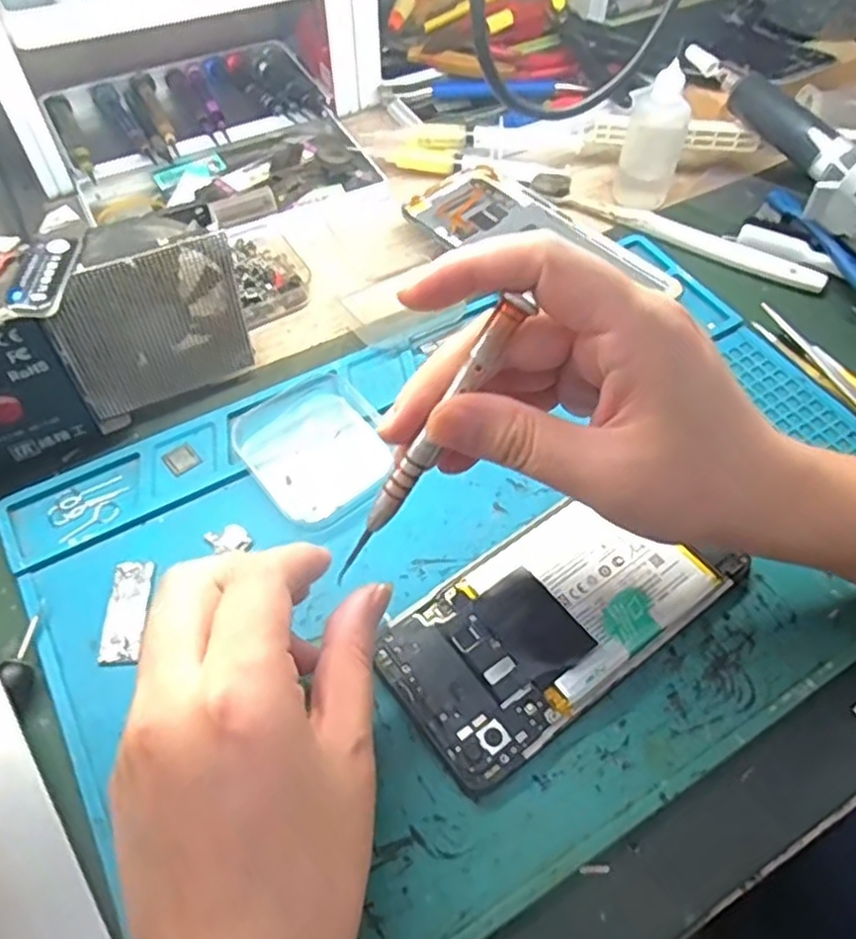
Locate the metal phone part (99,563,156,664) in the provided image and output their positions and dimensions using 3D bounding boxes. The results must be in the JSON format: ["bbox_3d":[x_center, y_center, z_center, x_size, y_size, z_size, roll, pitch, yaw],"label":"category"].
[{"bbox_3d":[-0.123,0.058,0.289,0.016,0.004,0.042,3,61,-9],"label":"metal phone part"}]

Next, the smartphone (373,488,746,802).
[{"bbox_3d":[0.051,0.058,0.285,0.137,0.012,0.068,-32,62,-20],"label":"smartphone"}]

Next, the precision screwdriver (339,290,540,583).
[{"bbox_3d":[-0.002,-0.007,0.234,0.008,0.112,0.006,45,25,25],"label":"precision screwdriver"}]

